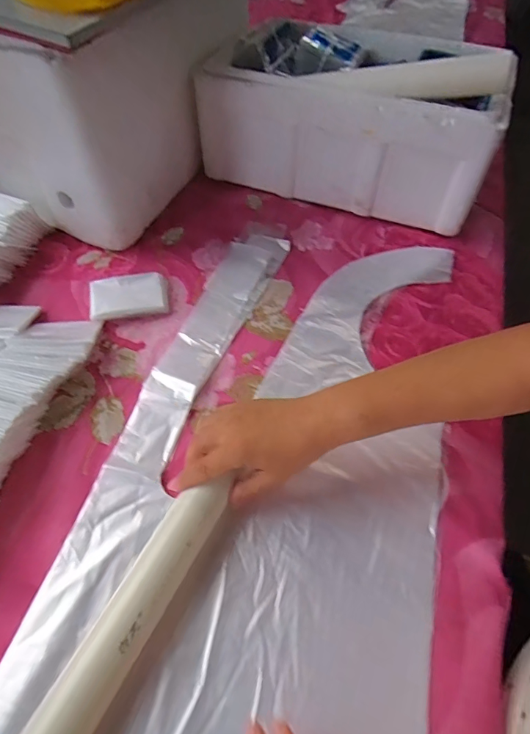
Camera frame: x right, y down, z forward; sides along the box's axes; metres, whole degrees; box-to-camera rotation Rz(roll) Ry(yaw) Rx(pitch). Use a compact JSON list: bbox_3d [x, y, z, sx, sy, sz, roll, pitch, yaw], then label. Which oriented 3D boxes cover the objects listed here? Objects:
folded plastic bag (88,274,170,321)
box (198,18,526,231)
[{"bbox_3d":[-0.168,-0.087,0.524,0.091,0.015,0.064,-12,57,-10],"label":"folded plastic bag"},{"bbox_3d":[0.126,-0.378,0.624,0.392,0.198,0.229,16,56,10],"label":"box"}]

